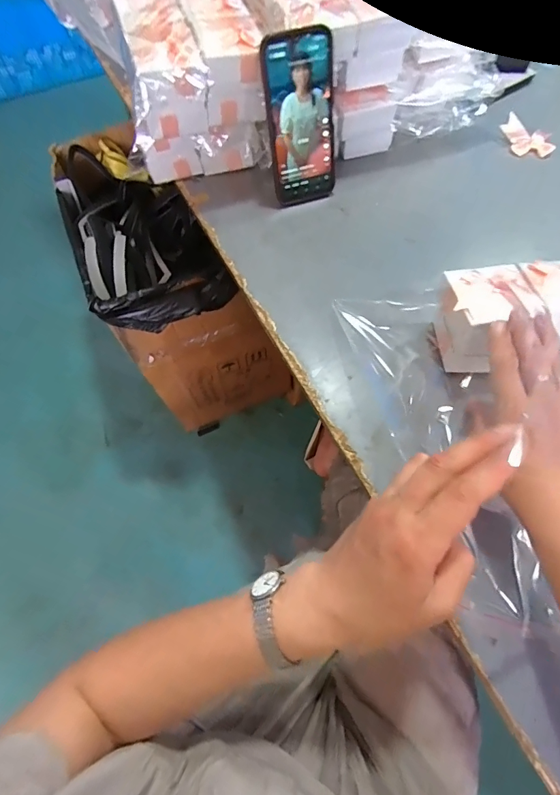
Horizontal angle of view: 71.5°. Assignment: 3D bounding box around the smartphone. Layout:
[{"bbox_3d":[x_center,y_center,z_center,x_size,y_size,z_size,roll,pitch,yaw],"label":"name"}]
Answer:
[{"bbox_3d":[0.026,-0.322,0.461,0.077,0.165,0.012,-16,48,-6],"label":"smartphone"}]

